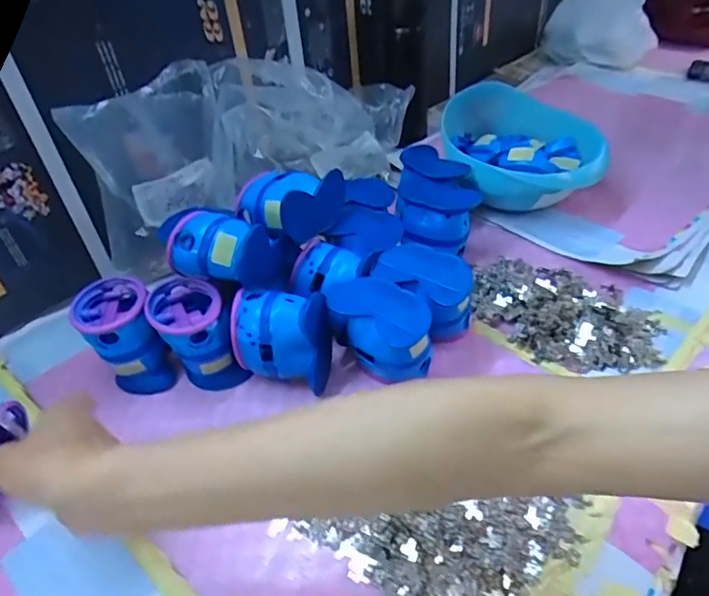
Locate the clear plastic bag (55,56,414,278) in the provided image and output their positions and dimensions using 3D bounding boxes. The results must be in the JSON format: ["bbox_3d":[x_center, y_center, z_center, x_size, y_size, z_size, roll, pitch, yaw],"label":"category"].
[{"bbox_3d":[-0.096,-0.195,0.651,0.427,0.188,0.109,-35,50,-29],"label":"clear plastic bag"}]

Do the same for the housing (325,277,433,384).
[{"bbox_3d":[0.024,0.031,0.492,0.094,0.070,0.057,20,48,26],"label":"housing"}]

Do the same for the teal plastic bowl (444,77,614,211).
[{"bbox_3d":[0.210,-0.177,0.686,0.199,0.099,0.181,11,43,19],"label":"teal plastic bowl"}]

